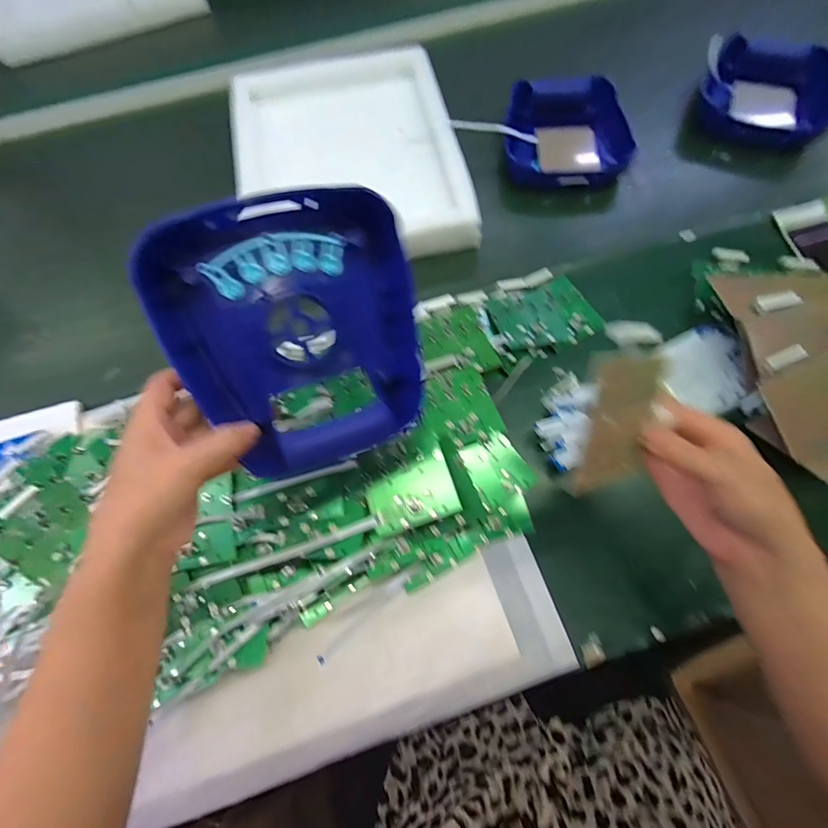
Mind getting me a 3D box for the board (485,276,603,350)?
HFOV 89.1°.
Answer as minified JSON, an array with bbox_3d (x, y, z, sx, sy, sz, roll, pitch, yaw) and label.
[{"bbox_3d":[0.150,-0.114,0.482,0.125,0.014,0.083,-17,62,-18],"label":"board"}]

